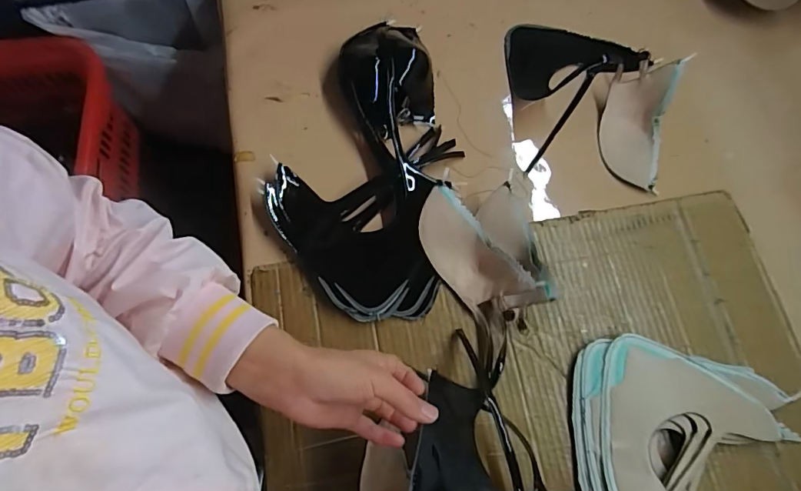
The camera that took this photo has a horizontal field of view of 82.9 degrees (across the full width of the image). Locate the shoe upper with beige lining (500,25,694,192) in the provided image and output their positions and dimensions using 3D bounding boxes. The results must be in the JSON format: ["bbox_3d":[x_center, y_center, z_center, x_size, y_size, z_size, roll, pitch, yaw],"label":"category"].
[{"bbox_3d":[0.239,-0.207,0.578,0.200,0.074,0.224,11,72,4],"label":"shoe upper with beige lining"}]

